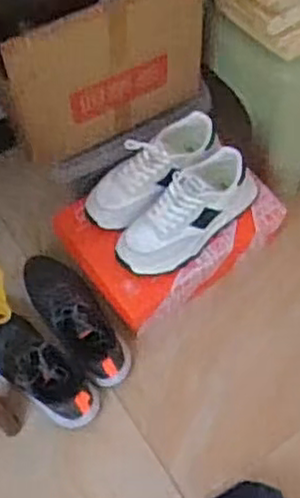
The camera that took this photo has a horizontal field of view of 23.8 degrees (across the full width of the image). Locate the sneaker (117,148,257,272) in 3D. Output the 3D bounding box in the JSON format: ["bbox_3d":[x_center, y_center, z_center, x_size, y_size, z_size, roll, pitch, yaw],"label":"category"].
[{"bbox_3d":[0.065,-0.062,1.172,0.265,0.092,0.099,-39,68,-15],"label":"sneaker"}]

